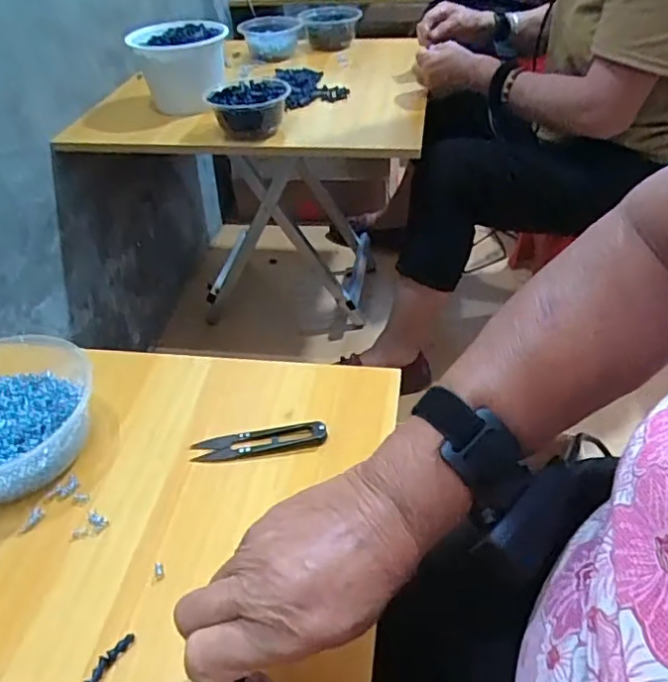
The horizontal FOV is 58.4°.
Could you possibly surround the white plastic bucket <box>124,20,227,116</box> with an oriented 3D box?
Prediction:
[{"bbox_3d":[-0.254,-0.456,1.013,0.149,0.133,0.162,-3,41,2],"label":"white plastic bucket"}]

